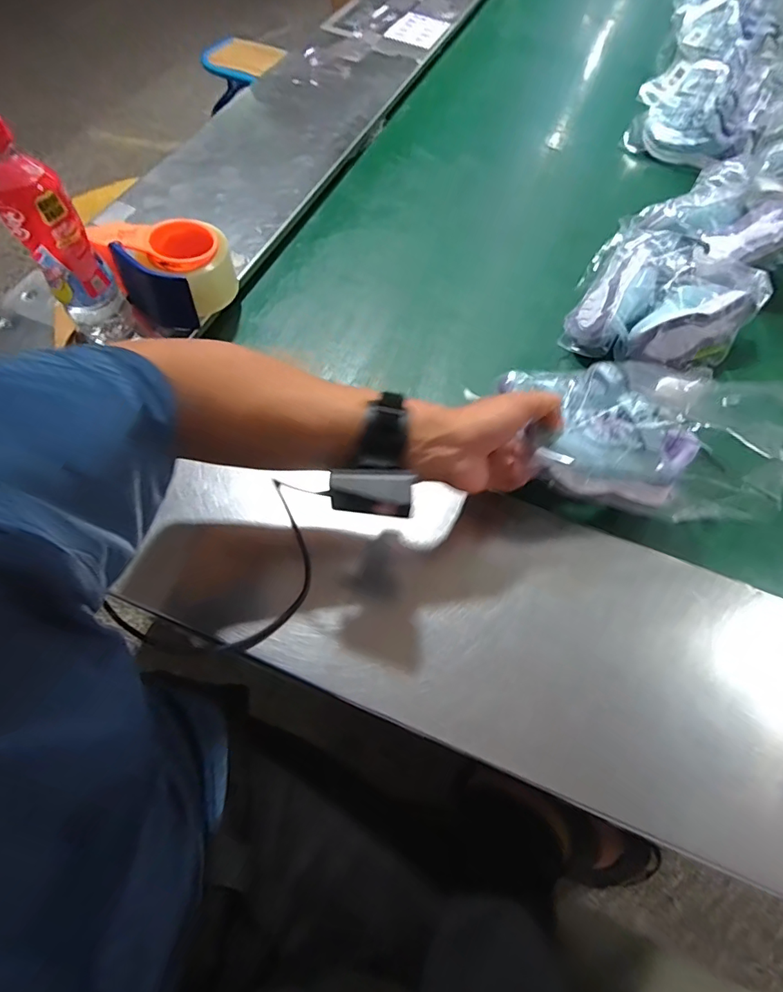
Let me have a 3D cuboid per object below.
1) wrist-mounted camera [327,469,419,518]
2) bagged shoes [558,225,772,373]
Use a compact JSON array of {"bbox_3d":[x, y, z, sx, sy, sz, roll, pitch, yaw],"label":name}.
[{"bbox_3d":[-0.015,-0.001,0.359,0.061,0.024,0.029,4,63,-1],"label":"wrist-mounted camera"},{"bbox_3d":[0.347,-0.236,0.609,0.206,0.074,0.201,24,64,9],"label":"bagged shoes"}]

